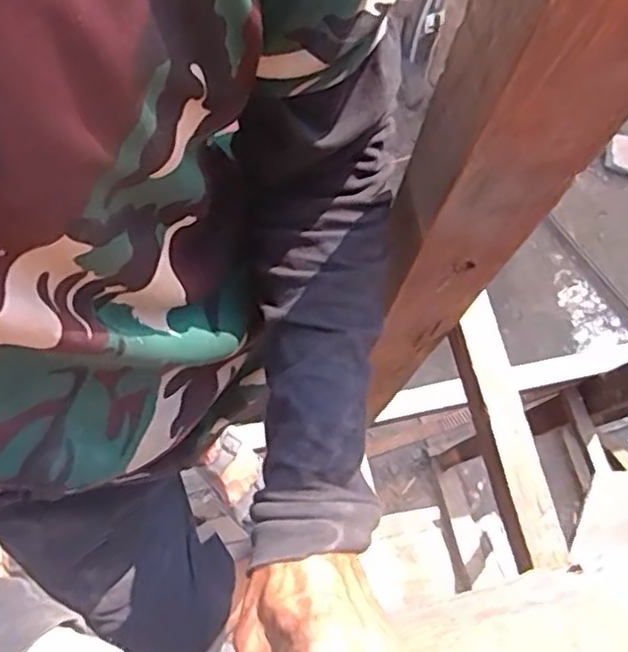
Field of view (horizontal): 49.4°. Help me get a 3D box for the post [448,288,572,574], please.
[{"bbox_3d":[0.153,0.086,0.549,0.034,0.041,0.227,-12,74,-6],"label":"post"}]

